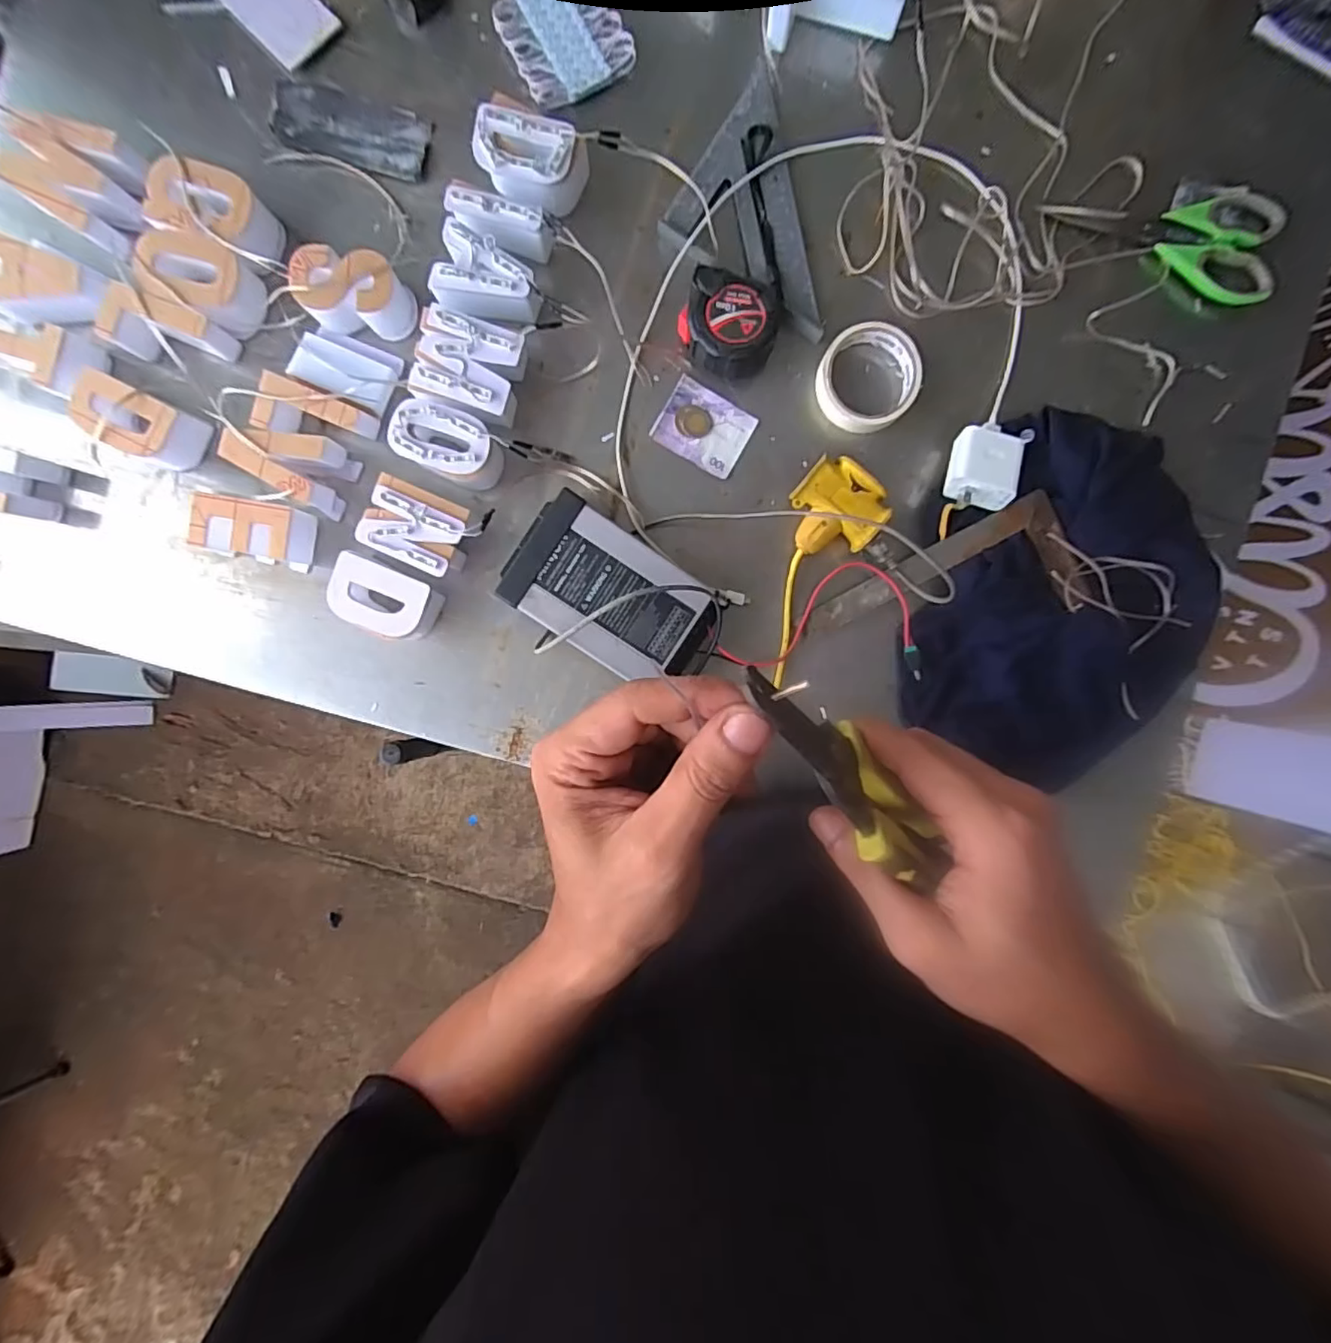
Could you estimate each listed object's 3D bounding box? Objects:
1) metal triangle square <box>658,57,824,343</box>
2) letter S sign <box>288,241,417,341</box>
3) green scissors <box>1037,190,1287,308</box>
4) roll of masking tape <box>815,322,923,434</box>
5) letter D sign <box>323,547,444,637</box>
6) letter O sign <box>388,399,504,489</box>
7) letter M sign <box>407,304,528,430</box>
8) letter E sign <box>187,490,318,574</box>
[{"bbox_3d":[0.060,-0.410,0.543,0.125,0.017,0.225,-14,94,-1],"label":"metal triangle square"},{"bbox_3d":[-0.268,-0.325,0.522,0.092,0.046,0.057,3,93,-2],"label":"letter S sign"},{"bbox_3d":[0.462,-0.415,0.553,0.213,0.011,0.102,17,93,-3],"label":"green scissors"},{"bbox_3d":[0.184,-0.267,0.545,0.095,0.024,0.090,0,94,-2],"label":"roll of masking tape"},{"bbox_3d":[-0.248,-0.063,0.538,0.088,0.045,0.060,21,93,-3],"label":"letter D sign"},{"bbox_3d":[-0.191,-0.198,0.531,0.087,0.049,0.058,25,92,-3],"label":"letter O sign"},{"bbox_3d":[-0.169,-0.261,0.530,0.085,0.049,0.082,10,94,-4],"label":"letter M sign"},{"bbox_3d":[-0.360,-0.123,0.529,0.084,0.047,0.053,12,93,-2],"label":"letter E sign"}]

